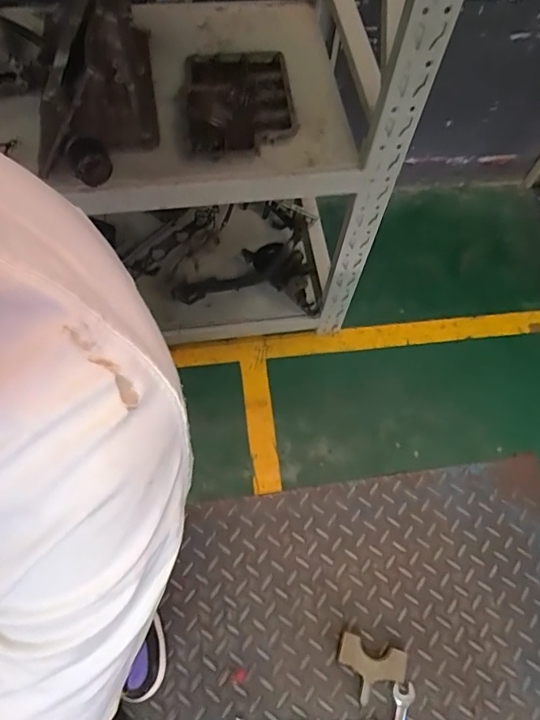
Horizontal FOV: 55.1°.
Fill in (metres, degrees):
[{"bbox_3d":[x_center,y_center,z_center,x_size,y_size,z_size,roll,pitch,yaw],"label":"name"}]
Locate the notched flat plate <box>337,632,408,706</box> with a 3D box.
[{"bbox_3d":[0.144,0.449,0.746,0.098,0.022,0.078,17,66,4],"label":"notched flat plate"}]

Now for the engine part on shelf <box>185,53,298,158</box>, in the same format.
[{"bbox_3d":[-0.069,-0.548,1.104,0.229,0.060,0.296,-6,65,-7],"label":"engine part on shelf"}]

